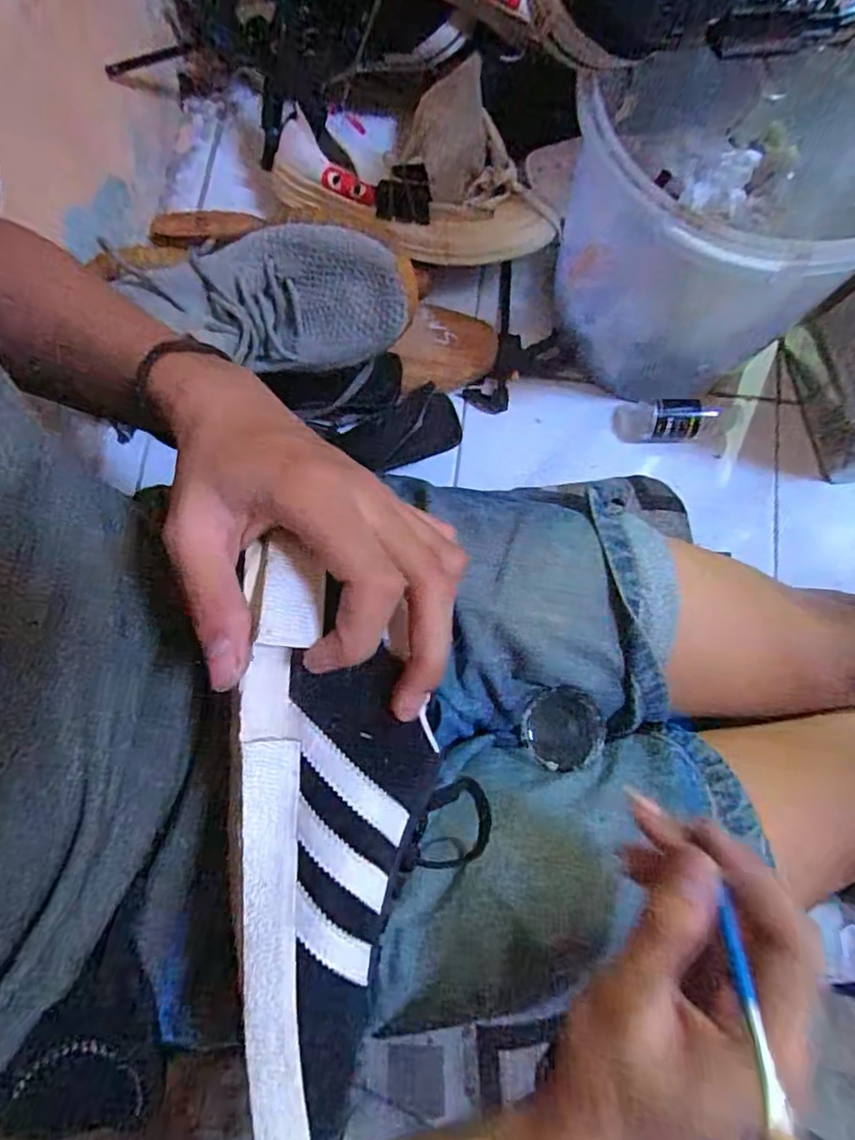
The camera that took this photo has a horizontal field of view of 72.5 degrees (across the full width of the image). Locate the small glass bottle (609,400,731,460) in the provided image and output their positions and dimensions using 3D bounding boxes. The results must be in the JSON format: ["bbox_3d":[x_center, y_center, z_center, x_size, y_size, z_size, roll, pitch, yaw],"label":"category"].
[{"bbox_3d":[0.233,-0.139,0.547,0.110,0.048,0.044,10,79,16],"label":"small glass bottle"}]

